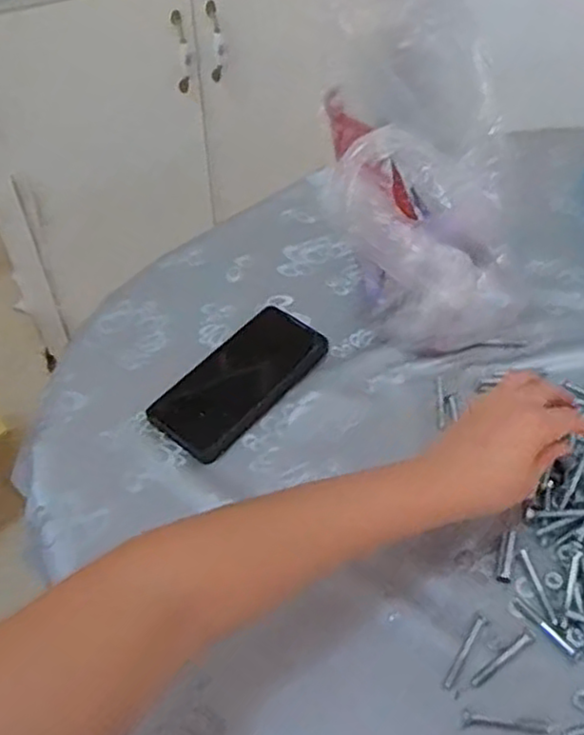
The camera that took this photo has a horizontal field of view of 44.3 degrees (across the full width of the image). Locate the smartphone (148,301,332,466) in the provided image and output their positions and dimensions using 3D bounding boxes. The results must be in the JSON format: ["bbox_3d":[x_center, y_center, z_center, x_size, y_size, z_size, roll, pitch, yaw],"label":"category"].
[{"bbox_3d":[-0.047,0.008,0.635,0.084,0.011,0.163,33,58,24],"label":"smartphone"}]

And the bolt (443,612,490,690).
[{"bbox_3d":[0.118,0.192,0.488,0.008,0.004,0.057,31,57,23],"label":"bolt"}]

